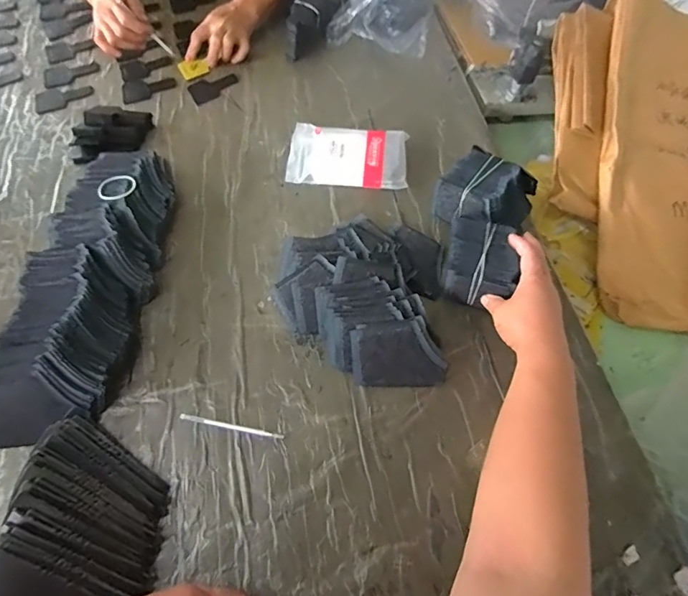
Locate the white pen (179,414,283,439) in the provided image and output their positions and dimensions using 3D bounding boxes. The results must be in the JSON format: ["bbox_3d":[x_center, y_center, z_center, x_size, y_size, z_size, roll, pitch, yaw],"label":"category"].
[{"bbox_3d":[-0.121,0.139,0.479,0.112,0.004,0.006,11,61,3],"label":"white pen"}]

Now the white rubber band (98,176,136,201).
[{"bbox_3d":[-0.289,-0.140,0.566,0.047,0.004,0.042,-37,67,-25],"label":"white rubber band"}]

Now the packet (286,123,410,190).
[{"bbox_3d":[0.006,-0.212,0.665,0.173,0.027,0.105,7,61,0],"label":"packet"}]

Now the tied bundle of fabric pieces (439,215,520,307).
[{"bbox_3d":[0.162,-0.045,0.540,0.074,0.066,0.094,16,62,5],"label":"tied bundle of fabric pieces"}]

